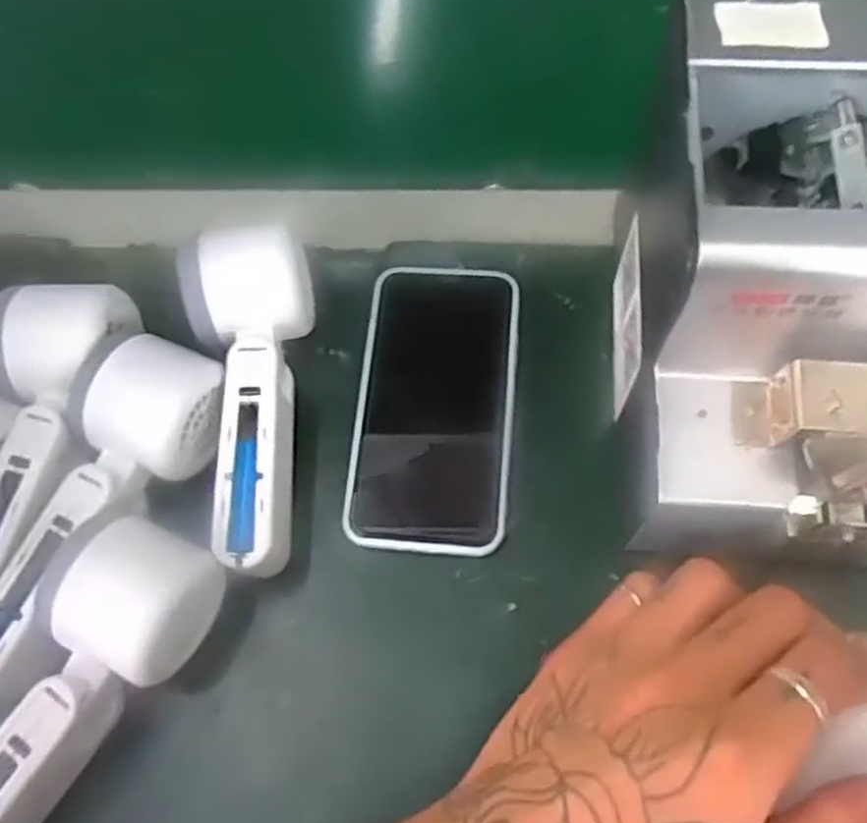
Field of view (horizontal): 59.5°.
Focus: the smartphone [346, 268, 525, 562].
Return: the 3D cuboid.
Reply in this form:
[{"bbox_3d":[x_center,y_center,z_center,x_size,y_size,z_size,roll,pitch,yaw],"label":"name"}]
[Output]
[{"bbox_3d":[0.001,-0.005,0.363,0.073,0.014,0.142,3,65,5],"label":"smartphone"}]

